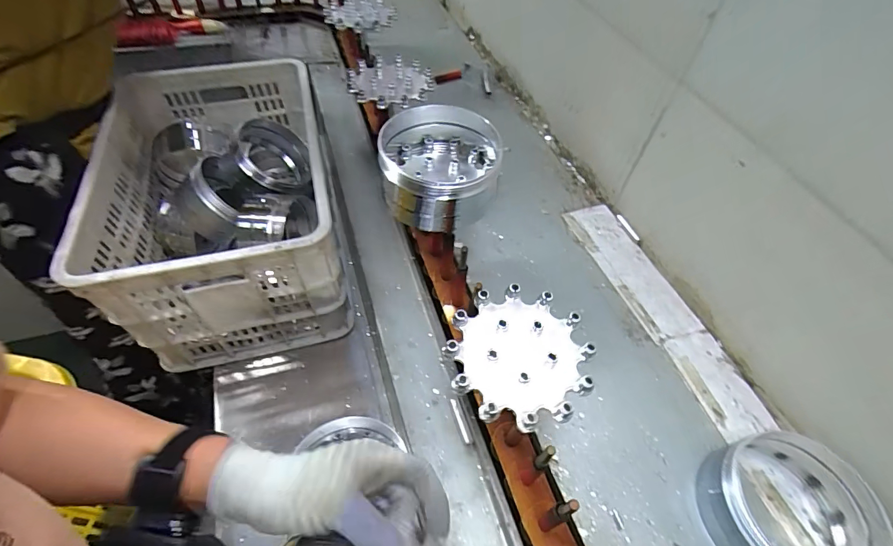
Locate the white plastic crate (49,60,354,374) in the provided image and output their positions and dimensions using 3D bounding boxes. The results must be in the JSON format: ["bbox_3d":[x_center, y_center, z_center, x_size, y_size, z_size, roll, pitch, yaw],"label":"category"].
[{"bbox_3d":[-0.426,-0.136,0.815,0.374,0.269,0.554,-11,52,-12],"label":"white plastic crate"}]

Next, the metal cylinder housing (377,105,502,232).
[{"bbox_3d":[-0.008,-0.142,0.557,0.150,0.077,0.159,0,50,-4],"label":"metal cylinder housing"}]

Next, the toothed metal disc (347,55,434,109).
[{"bbox_3d":[-0.097,-0.326,0.714,0.142,0.028,0.135,-1,50,-4],"label":"toothed metal disc"}]

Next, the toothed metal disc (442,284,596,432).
[{"bbox_3d":[0.074,0.081,0.421,0.140,0.020,0.135,2,50,-2],"label":"toothed metal disc"}]

